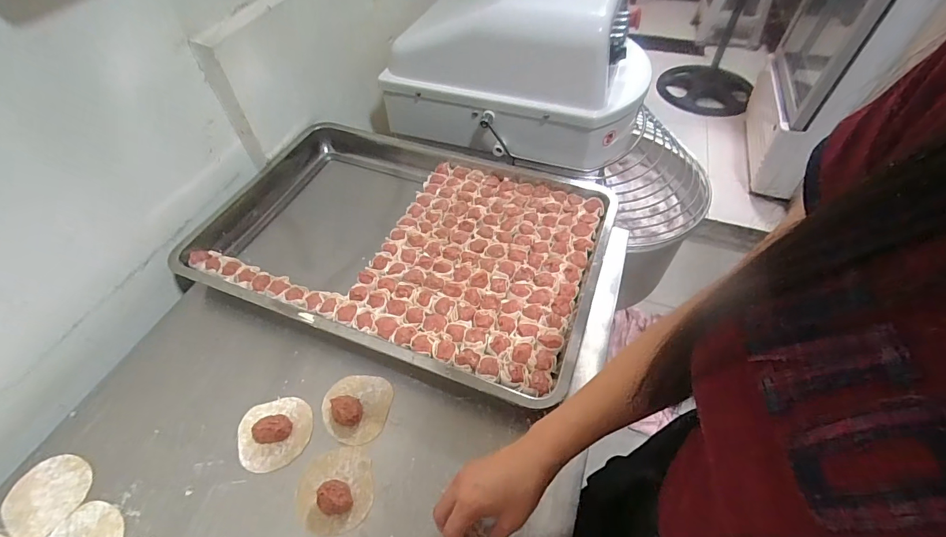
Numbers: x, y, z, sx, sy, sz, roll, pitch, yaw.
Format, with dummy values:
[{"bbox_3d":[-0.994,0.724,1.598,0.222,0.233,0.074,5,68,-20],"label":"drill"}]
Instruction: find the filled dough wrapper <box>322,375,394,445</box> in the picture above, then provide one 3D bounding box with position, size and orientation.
[{"bbox_3d":[-0.142,0.165,0.497,0.080,0.020,0.081,0,50,1],"label":"filled dough wrapper"}]

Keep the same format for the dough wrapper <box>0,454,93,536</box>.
[{"bbox_3d":[-0.470,0.247,0.452,0.082,0.004,0.079,0,50,1],"label":"dough wrapper"}]

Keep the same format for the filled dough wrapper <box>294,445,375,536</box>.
[{"bbox_3d":[-0.149,0.233,0.438,0.080,0.024,0.081,0,50,1],"label":"filled dough wrapper"}]

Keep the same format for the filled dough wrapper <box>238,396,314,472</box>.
[{"bbox_3d":[-0.235,0.189,0.483,0.084,0.022,0.081,0,50,1],"label":"filled dough wrapper"}]

